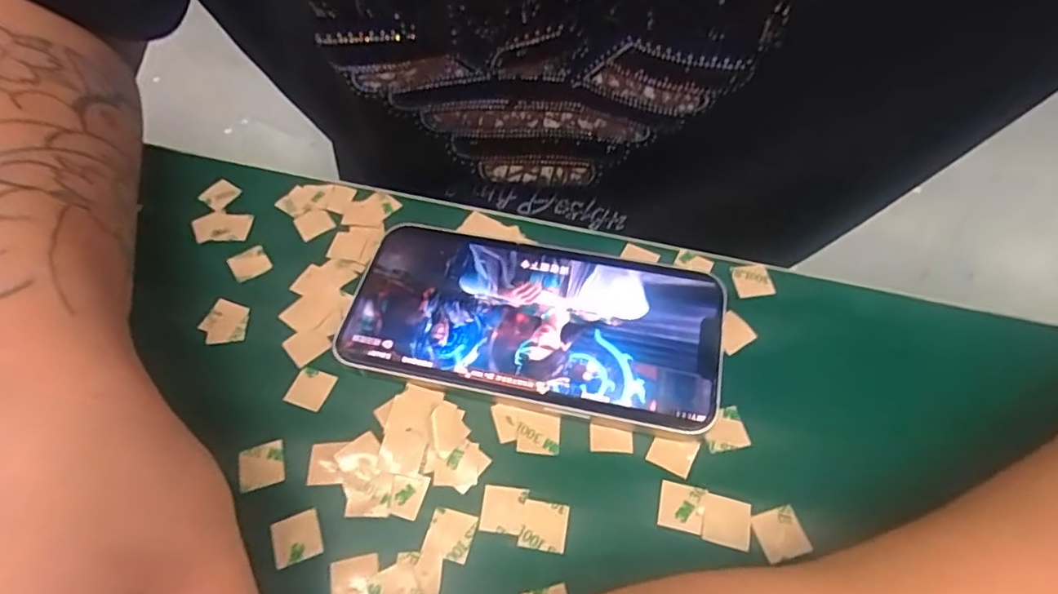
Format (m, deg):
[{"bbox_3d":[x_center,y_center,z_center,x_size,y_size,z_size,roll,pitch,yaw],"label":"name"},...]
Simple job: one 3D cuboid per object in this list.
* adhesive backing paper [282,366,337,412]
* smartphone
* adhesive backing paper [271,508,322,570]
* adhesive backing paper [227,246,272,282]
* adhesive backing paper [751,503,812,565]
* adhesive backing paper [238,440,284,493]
[{"bbox_3d":[-0.084,0.035,0.225,0.015,0.004,0.015,18,62,12],"label":"adhesive backing paper"},{"bbox_3d":[0.001,0.010,0.234,0.144,0.008,0.070,11,58,9],"label":"smartphone"},{"bbox_3d":[-0.077,0.080,0.196,0.015,0.004,0.015,-19,62,-12],"label":"adhesive backing paper"},{"bbox_3d":[-0.123,-0.015,0.259,0.015,0.004,0.015,-30,65,-16],"label":"adhesive backing paper"},{"bbox_3d":[0.082,0.077,0.193,0.015,0.004,0.014,-16,58,-8],"label":"adhesive backing paper"},{"bbox_3d":[-0.095,0.060,0.209,0.015,0.004,0.015,-12,63,-13],"label":"adhesive backing paper"}]

